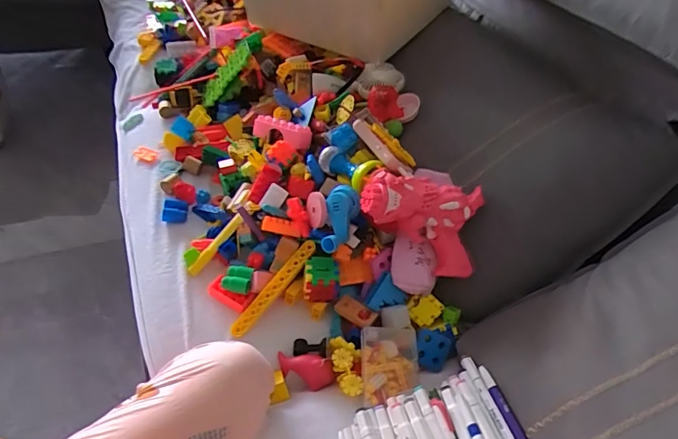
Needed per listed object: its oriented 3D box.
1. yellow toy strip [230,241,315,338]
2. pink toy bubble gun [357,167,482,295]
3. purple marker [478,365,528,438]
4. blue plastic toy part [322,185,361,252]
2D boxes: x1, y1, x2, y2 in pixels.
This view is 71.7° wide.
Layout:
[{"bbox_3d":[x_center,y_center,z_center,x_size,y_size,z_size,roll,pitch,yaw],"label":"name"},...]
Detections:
[{"bbox_3d":[-0.097,0.103,0.706,0.022,0.017,0.175,35,76,25],"label":"yellow toy strip"},{"bbox_3d":[0.113,0.020,0.698,0.190,0.165,0.075,11,6,-18],"label":"pink toy bubble gun"},{"bbox_3d":[0.205,0.241,0.561,0.012,0.013,0.144,-8,47,-14],"label":"purple marker"},{"bbox_3d":[0.001,-0.001,0.700,0.050,0.040,0.105,13,82,6],"label":"blue plastic toy part"}]

